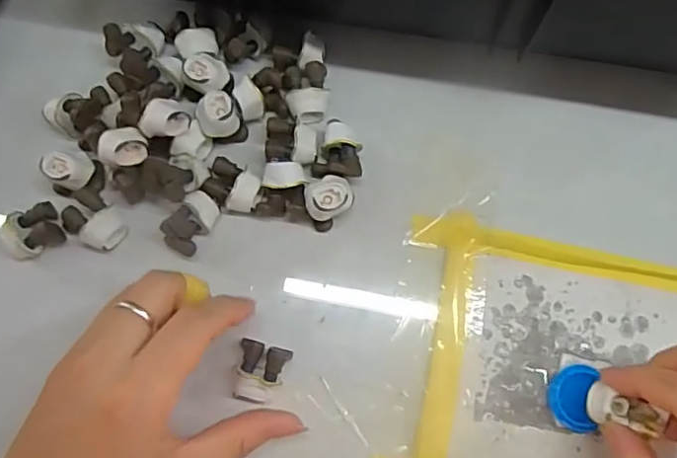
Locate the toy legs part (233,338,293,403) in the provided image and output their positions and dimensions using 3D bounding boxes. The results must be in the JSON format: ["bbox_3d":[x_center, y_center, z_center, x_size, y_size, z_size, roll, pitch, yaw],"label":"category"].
[{"bbox_3d":[-0.036,0.067,0.276,0.022,0.016,0.027,12,77,4],"label":"toy legs part"}]

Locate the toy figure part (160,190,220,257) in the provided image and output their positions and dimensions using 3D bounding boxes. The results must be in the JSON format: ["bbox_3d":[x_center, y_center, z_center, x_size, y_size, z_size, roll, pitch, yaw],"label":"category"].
[{"bbox_3d":[-0.073,-0.003,0.293,0.017,0.019,0.030,28,79,8],"label":"toy figure part"}]

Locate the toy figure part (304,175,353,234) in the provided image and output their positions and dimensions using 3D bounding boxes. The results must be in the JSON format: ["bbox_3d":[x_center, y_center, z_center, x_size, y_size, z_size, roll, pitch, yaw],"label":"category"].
[{"bbox_3d":[-0.005,-0.014,0.294,0.022,0.025,0.022,-26,77,-5],"label":"toy figure part"}]

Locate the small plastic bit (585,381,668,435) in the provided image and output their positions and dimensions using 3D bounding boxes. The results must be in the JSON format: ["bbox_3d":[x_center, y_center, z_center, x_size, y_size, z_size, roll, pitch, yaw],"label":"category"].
[{"bbox_3d":[0.124,0.079,0.254,0.031,0.012,0.015,16,80,14],"label":"small plastic bit"}]

